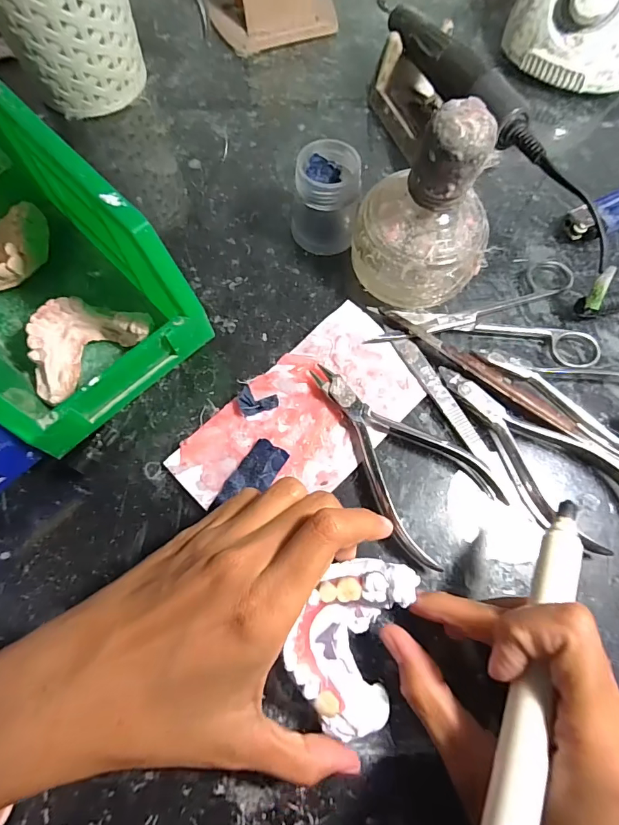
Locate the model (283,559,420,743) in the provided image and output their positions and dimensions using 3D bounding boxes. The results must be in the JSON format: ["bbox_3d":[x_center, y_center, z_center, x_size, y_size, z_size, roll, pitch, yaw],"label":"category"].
[{"bbox_3d":[0.016,0.100,0.187,0.047,0.020,0.071,13,71,3],"label":"model"}]

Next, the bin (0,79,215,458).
[{"bbox_3d":[-0.146,-0.074,0.220,0.099,0.090,0.168,-42,77,-14],"label":"bin"}]

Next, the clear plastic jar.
[{"bbox_3d":[0.009,-0.130,0.263,0.039,0.050,0.043,6,71,1],"label":"clear plastic jar"}]

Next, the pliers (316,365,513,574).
[{"bbox_3d":[0.043,0.021,0.229,0.062,0.011,0.115,-41,76,-14],"label":"pliers"}]

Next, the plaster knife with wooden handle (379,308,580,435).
[{"bbox_3d":[0.097,-0.026,0.246,0.125,0.007,0.013,34,73,10],"label":"plaster knife with wooden handle"}]

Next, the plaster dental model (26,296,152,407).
[{"bbox_3d":[-0.124,-0.039,0.236,0.066,0.027,0.044,-38,76,-13],"label":"plaster dental model"}]

